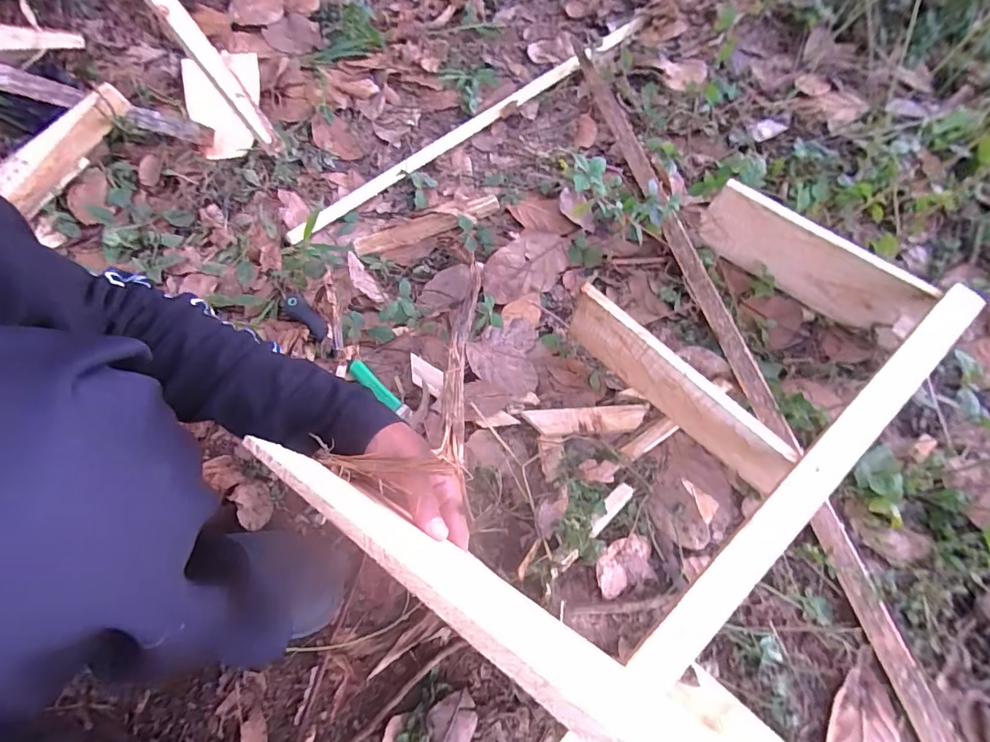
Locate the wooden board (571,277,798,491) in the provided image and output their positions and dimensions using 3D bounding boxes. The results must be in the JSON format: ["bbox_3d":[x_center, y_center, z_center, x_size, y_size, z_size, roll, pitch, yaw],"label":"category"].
[{"bbox_3d":[0.209,0.025,0.552,0.290,0.132,0.020,41,71,17],"label":"wooden board"}]

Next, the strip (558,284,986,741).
[{"bbox_3d":[0.214,0.173,0.416,0.815,0.021,0.040,-39,73,-18],"label":"strip"}]

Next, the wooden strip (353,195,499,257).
[{"bbox_3d":[-0.102,-0.226,0.730,0.232,0.016,0.040,-22,67,-10],"label":"wooden strip"}]

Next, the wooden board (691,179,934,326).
[{"bbox_3d":[0.413,-0.144,0.641,0.283,0.125,0.016,36,69,15],"label":"wooden board"}]

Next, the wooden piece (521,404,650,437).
[{"bbox_3d":[0.118,0.063,0.601,0.156,0.010,0.035,-4,65,-2],"label":"wooden piece"}]

